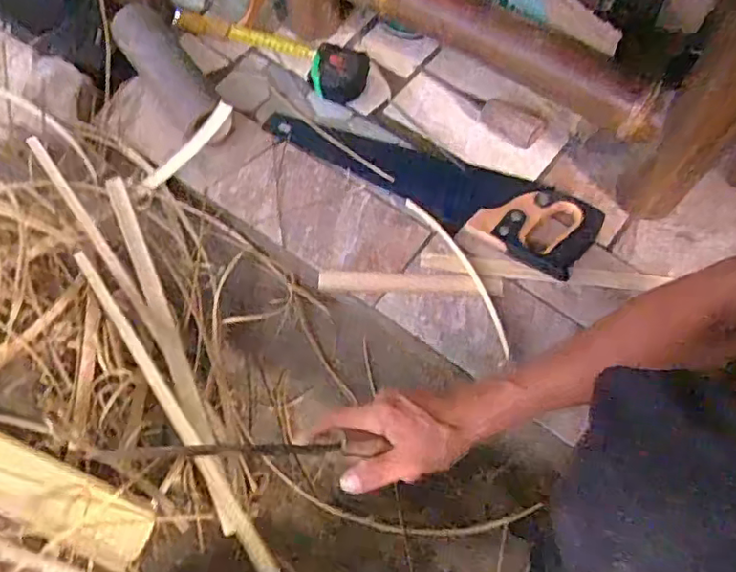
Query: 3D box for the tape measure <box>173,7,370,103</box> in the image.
[{"bbox_3d":[-0.147,-0.357,0.864,0.315,0.046,0.086,23,70,9],"label":"tape measure"}]

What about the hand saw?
[{"bbox_3d":[0.083,-0.155,0.787,0.452,0.027,0.122,28,71,11],"label":"hand saw"}]

